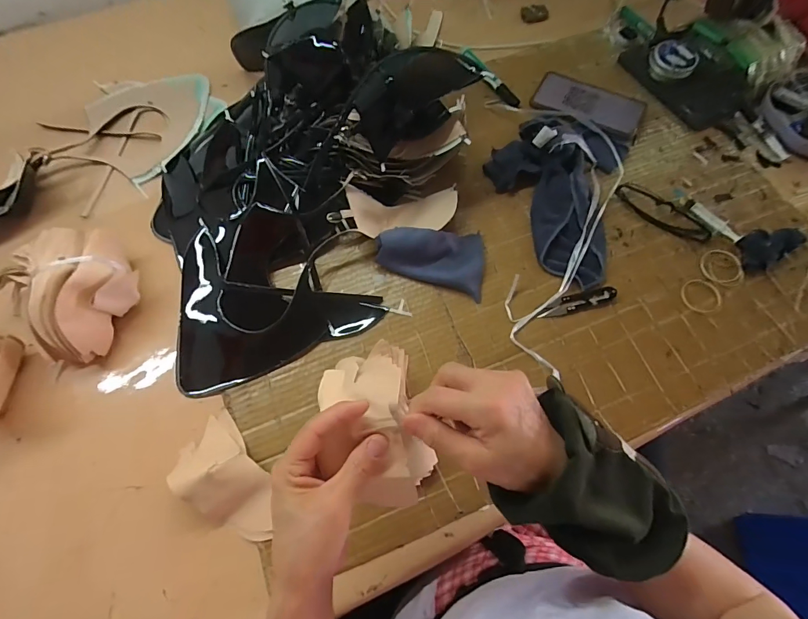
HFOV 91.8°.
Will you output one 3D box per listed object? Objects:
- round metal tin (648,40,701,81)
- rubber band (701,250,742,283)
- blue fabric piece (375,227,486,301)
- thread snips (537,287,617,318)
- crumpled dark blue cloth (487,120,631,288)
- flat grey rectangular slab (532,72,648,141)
[{"bbox_3d":[0.422,-0.390,0.619,0.072,0.024,0.072,0,70,0],"label":"round metal tin"},{"bbox_3d":[0.423,-0.058,0.522,0.048,0.005,0.046,-2,77,8],"label":"rubber band"},{"bbox_3d":[0.036,-0.072,0.509,0.139,0.040,0.090,9,70,3],"label":"blue fabric piece"},{"bbox_3d":[0.224,-0.010,0.502,0.100,0.008,0.021,-14,70,-5],"label":"thread snips"},{"bbox_3d":[0.207,-0.174,0.536,0.187,0.056,0.257,16,70,6],"label":"crumpled dark blue cloth"},{"bbox_3d":[0.286,-0.321,0.609,0.162,0.013,0.087,28,72,10],"label":"flat grey rectangular slab"}]

